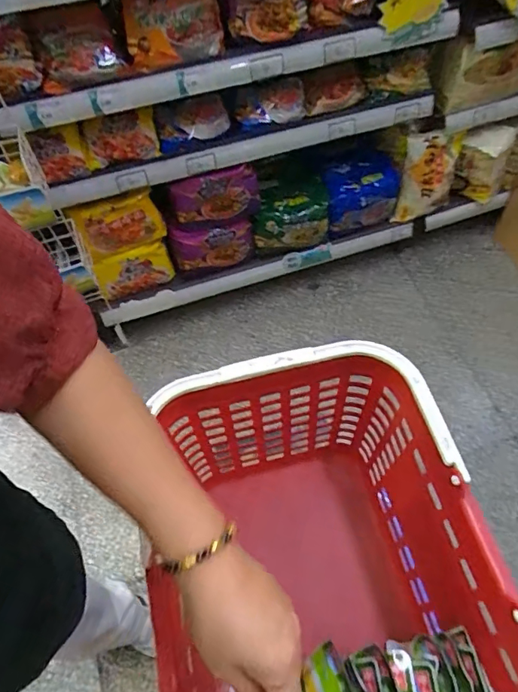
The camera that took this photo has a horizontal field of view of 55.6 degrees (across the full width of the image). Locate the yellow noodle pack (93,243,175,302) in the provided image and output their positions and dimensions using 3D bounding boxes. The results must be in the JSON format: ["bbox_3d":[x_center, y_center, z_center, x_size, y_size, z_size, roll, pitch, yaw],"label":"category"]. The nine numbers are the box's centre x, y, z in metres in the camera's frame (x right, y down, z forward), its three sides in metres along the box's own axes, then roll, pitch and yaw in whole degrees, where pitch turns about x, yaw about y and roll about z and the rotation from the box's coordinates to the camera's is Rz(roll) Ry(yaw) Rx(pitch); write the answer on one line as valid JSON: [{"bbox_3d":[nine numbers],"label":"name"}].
[{"bbox_3d":[-0.309,-0.182,1.223,0.178,0.110,0.026,-21,60,-9],"label":"yellow noodle pack"}]

